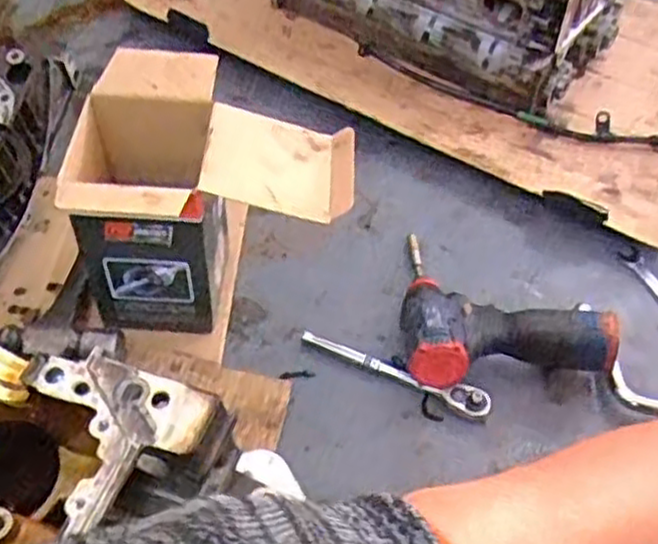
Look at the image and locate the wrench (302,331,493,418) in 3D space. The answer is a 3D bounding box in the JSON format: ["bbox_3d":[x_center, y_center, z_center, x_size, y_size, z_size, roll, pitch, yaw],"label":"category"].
[{"bbox_3d":[0.064,0.095,0.754,0.194,0.027,0.022,23,54,15],"label":"wrench"}]

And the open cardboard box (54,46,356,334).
[{"bbox_3d":[-0.109,-0.062,0.748,0.247,0.217,0.197,-4,52,-7],"label":"open cardboard box"}]

